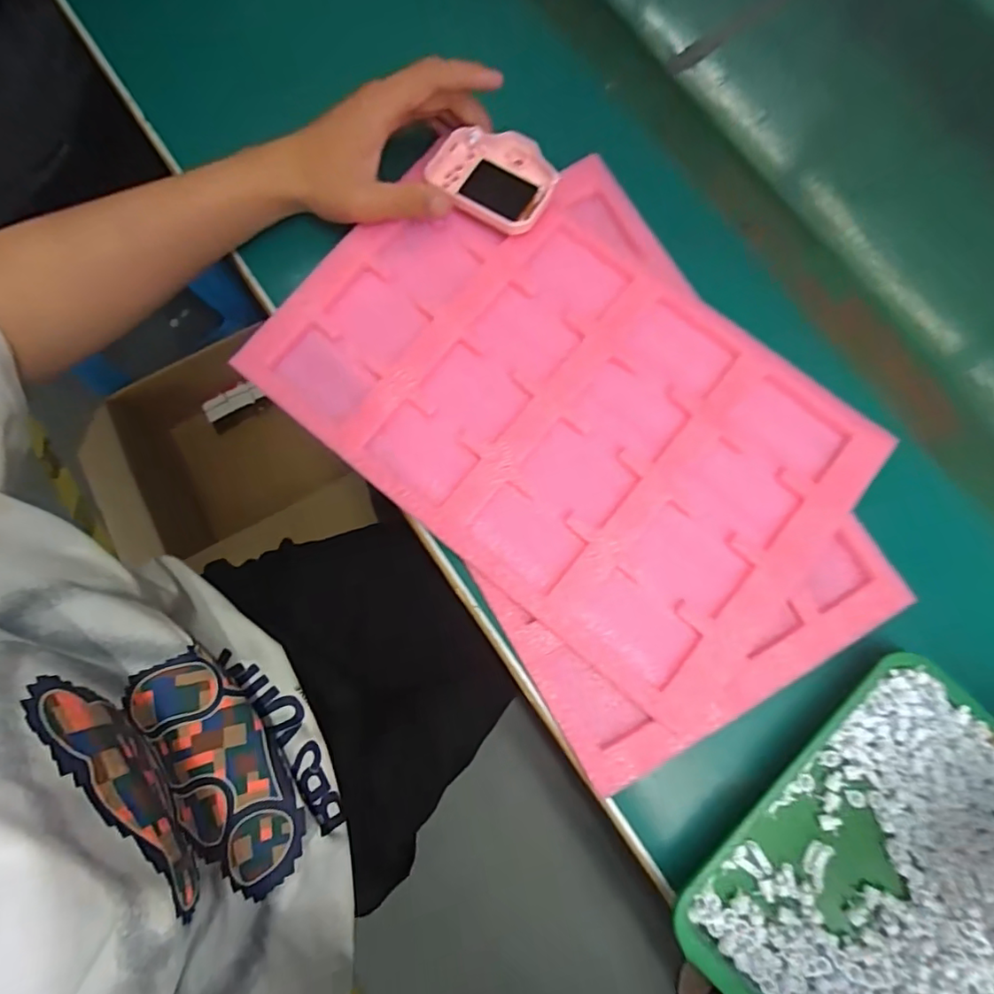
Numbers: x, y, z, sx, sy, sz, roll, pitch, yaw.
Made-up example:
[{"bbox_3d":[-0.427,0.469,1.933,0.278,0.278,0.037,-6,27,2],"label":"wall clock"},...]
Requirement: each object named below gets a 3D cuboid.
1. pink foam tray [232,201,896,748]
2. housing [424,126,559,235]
[{"bbox_3d":[0.040,-0.057,0.356,0.360,0.019,0.228,39,82,7],"label":"pink foam tray"},{"bbox_3d":[-0.005,-0.218,0.372,0.086,0.020,0.062,33,82,6],"label":"housing"}]

